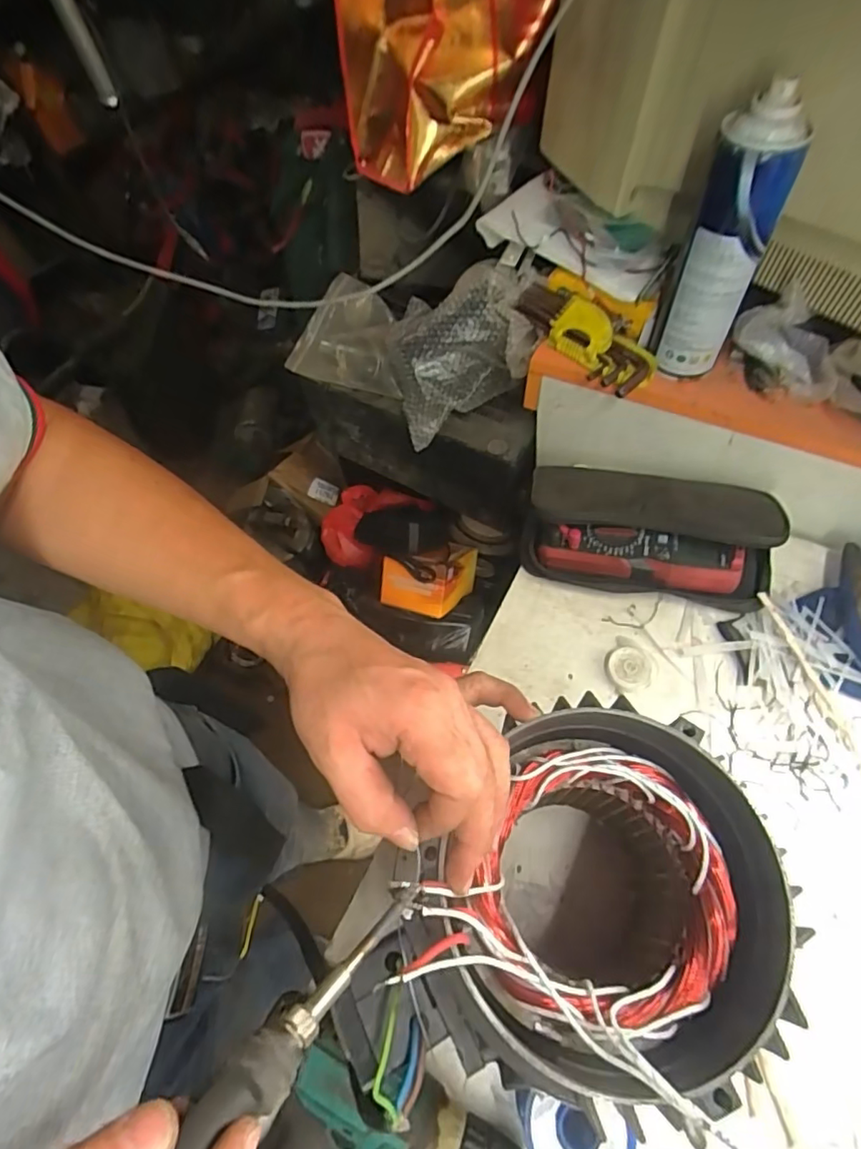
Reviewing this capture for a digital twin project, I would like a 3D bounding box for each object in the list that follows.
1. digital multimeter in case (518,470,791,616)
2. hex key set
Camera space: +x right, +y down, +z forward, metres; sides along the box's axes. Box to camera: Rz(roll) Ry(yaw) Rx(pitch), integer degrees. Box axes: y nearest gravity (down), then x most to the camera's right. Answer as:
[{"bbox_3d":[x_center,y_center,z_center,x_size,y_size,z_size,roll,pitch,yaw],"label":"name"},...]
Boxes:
[{"bbox_3d":[0.212,-0.051,0.558,0.231,0.067,0.132,12,61,11],"label":"digital multimeter in case"},{"bbox_3d":[0.157,-0.248,0.576,0.057,0.034,0.167,-39,64,-17],"label":"hex key set"}]

